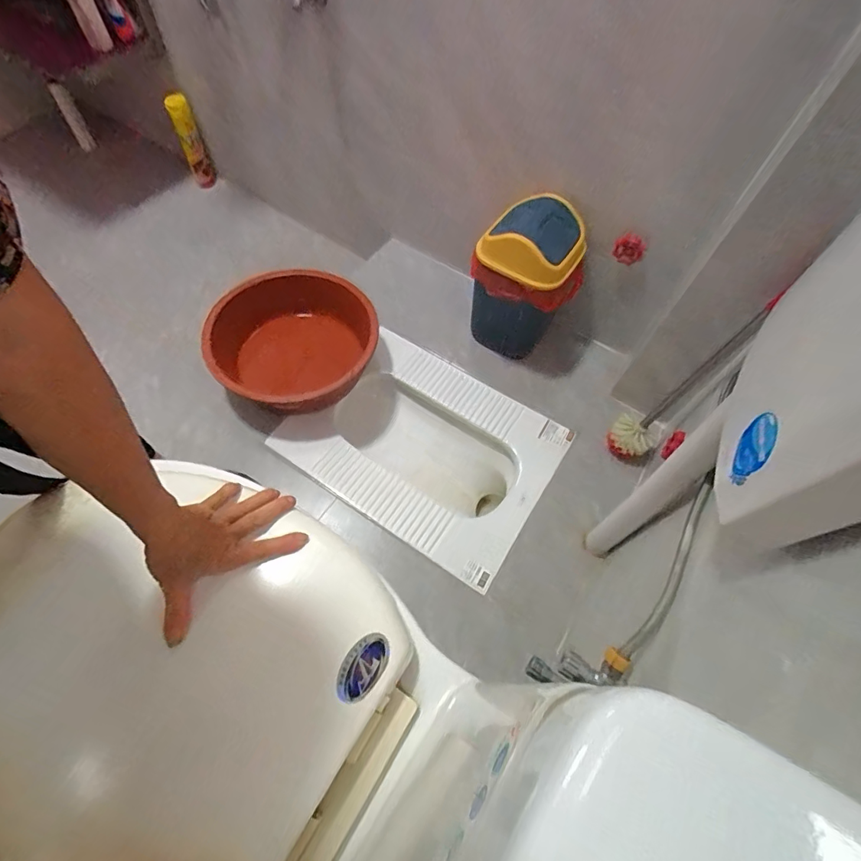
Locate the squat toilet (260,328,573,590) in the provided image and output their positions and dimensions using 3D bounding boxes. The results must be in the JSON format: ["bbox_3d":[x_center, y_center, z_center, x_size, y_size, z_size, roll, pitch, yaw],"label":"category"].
[{"bbox_3d":[-0.021,0.058,1.112,0.566,0.165,0.435,31,63,13],"label":"squat toilet"}]

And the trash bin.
[{"bbox_3d":[0.219,-0.351,1.099,0.235,0.326,0.194,30,63,12],"label":"trash bin"}]

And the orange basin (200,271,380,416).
[{"bbox_3d":[-0.346,-0.212,1.093,0.375,0.136,0.354,2,60,-3],"label":"orange basin"}]

